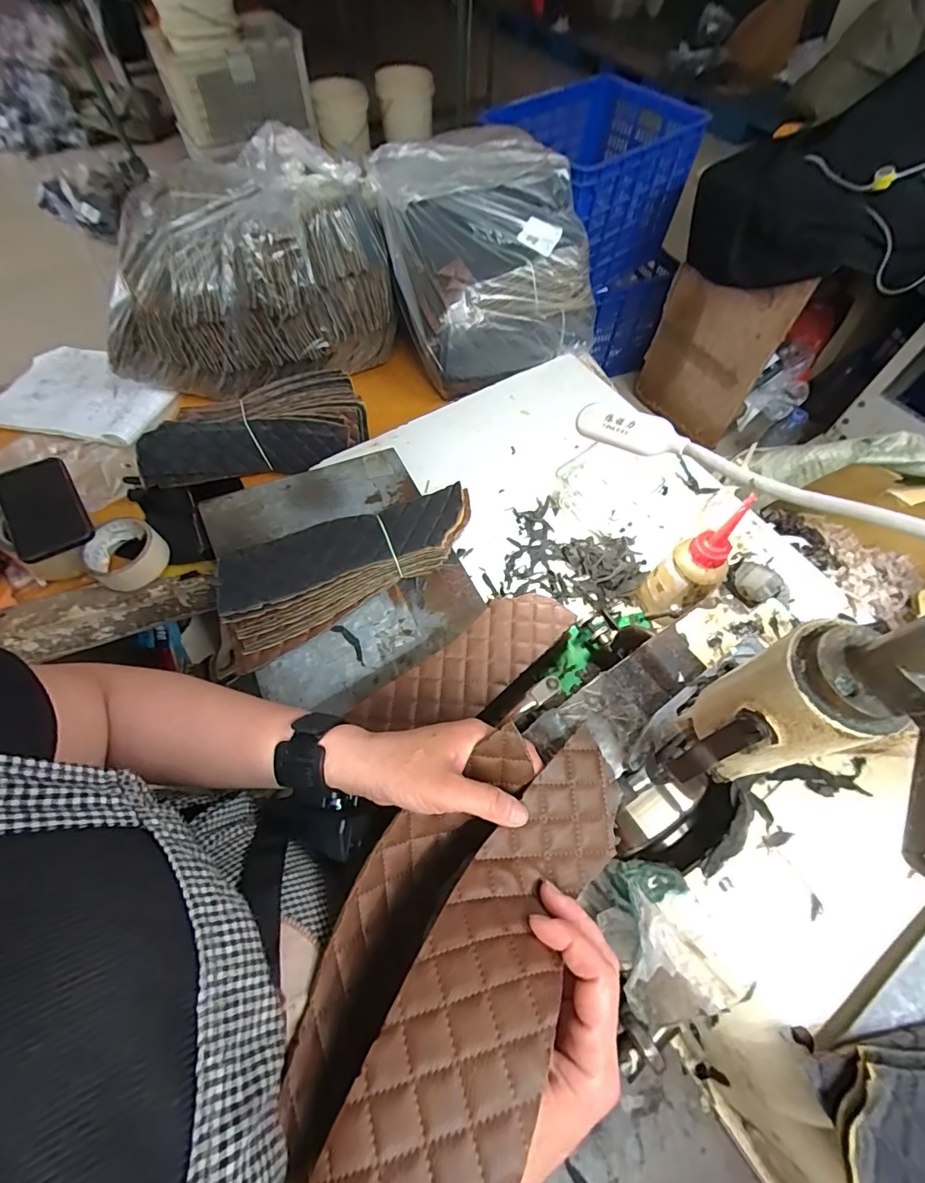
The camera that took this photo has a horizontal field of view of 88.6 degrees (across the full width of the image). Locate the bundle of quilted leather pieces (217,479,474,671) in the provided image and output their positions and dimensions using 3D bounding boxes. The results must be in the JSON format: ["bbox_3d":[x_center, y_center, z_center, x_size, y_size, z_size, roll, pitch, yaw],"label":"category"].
[{"bbox_3d":[-0.127,-0.037,0.519,0.286,0.061,0.101,-29,65,-15],"label":"bundle of quilted leather pieces"}]

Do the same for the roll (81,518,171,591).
[{"bbox_3d":[-0.424,-0.046,0.601,0.078,0.043,0.085,0,61,0],"label":"roll"}]

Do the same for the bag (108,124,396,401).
[{"bbox_3d":[-0.321,-0.480,0.712,0.401,0.214,0.257,-11,62,-6],"label":"bag"}]

